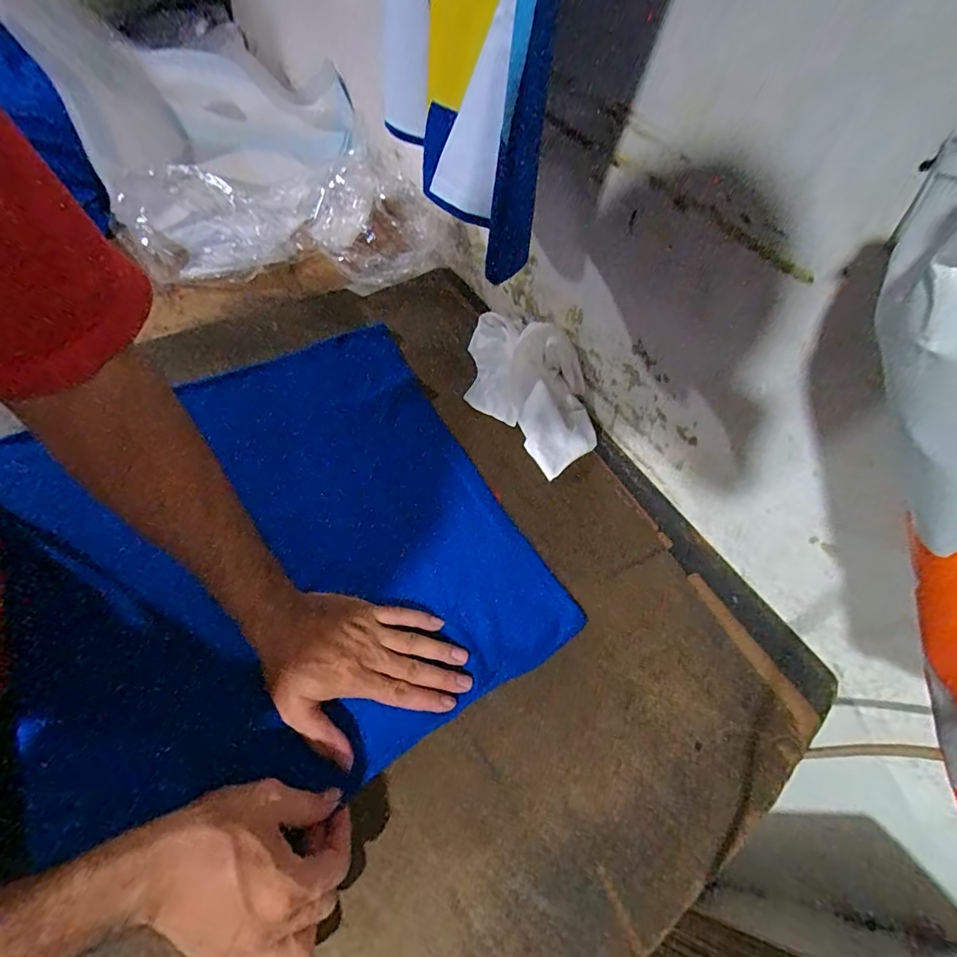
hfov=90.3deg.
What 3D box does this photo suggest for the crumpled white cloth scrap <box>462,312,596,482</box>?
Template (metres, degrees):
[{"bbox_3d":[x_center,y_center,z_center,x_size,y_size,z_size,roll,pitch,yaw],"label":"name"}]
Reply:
[{"bbox_3d":[0.060,-0.131,0.625,0.145,0.051,0.247,-35,66,-26],"label":"crumpled white cloth scrap"}]

